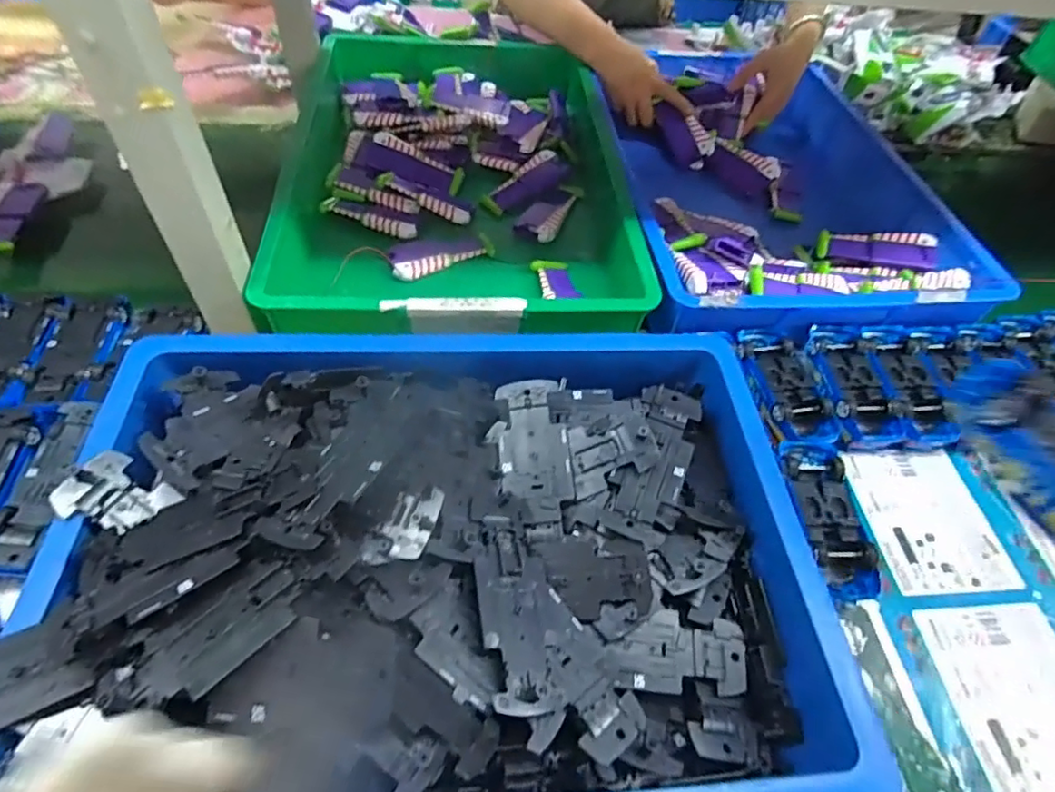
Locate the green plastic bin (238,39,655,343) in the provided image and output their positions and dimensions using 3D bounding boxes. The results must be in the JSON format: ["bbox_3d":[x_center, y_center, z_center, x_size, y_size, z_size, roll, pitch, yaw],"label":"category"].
[{"bbox_3d":[-0.081,-0.275,0.706,0.366,0.088,0.571,-1,51,-5],"label":"green plastic bin"}]

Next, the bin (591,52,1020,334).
[{"bbox_3d":[0.289,-0.271,0.741,0.360,0.098,0.547,0,51,-5],"label":"bin"}]

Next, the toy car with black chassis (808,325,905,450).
[{"bbox_3d":[0.306,-0.007,0.555,0.072,0.039,0.126,-4,51,-8],"label":"toy car with black chassis"}]

